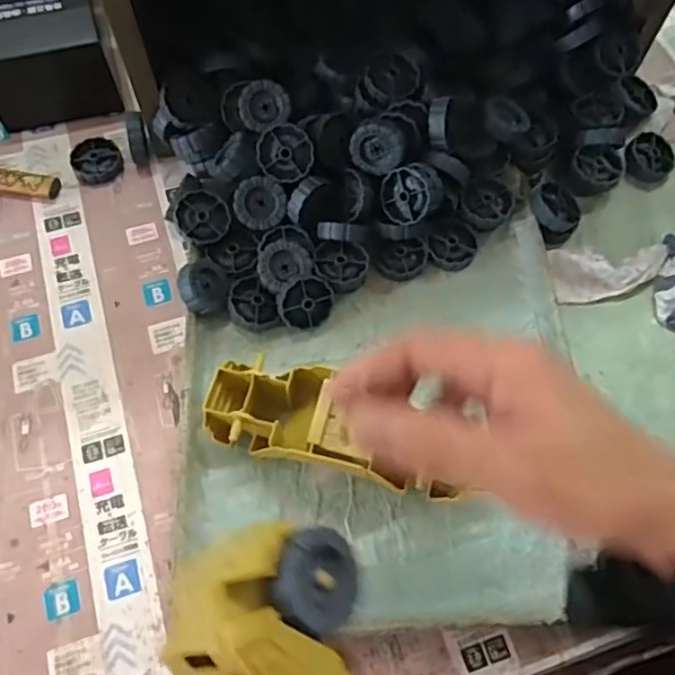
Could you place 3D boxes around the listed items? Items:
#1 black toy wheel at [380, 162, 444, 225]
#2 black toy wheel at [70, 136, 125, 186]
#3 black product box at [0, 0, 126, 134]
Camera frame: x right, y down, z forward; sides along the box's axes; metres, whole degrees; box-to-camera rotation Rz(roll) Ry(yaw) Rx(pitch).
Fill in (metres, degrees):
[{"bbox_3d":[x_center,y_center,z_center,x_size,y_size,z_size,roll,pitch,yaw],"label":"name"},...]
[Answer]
[{"bbox_3d":[0.052,-0.103,0.452,0.043,0.014,0.038,-29,93,24],"label":"black toy wheel"},{"bbox_3d":[-0.194,-0.143,0.511,0.039,0.011,0.037,0,66,0],"label":"black toy wheel"},{"bbox_3d":[-0.246,-0.268,0.524,0.096,0.080,0.165,-13,67,-6],"label":"black product box"}]

